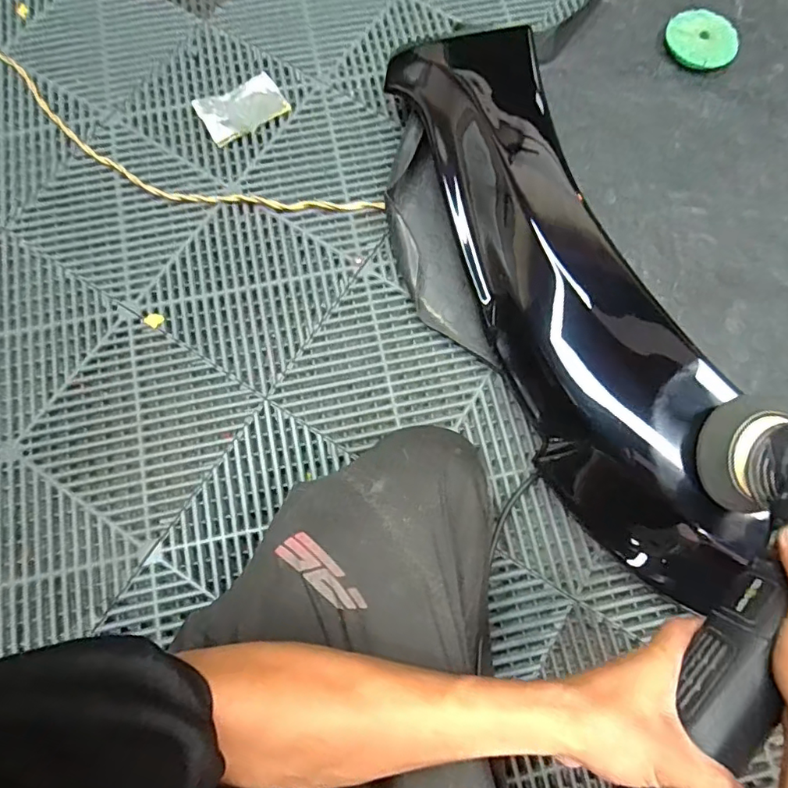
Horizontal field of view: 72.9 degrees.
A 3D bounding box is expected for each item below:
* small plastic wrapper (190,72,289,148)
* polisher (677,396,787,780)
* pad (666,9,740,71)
[{"bbox_3d":[-0.203,-0.381,0.711,0.109,0.011,0.077,-32,77,-8],"label":"small plastic wrapper"},{"bbox_3d":[0.260,0.123,0.381,0.105,0.122,0.275,34,78,9],"label":"polisher"},{"bbox_3d":[0.422,-0.487,0.730,0.091,0.013,0.080,11,86,11],"label":"pad"}]

